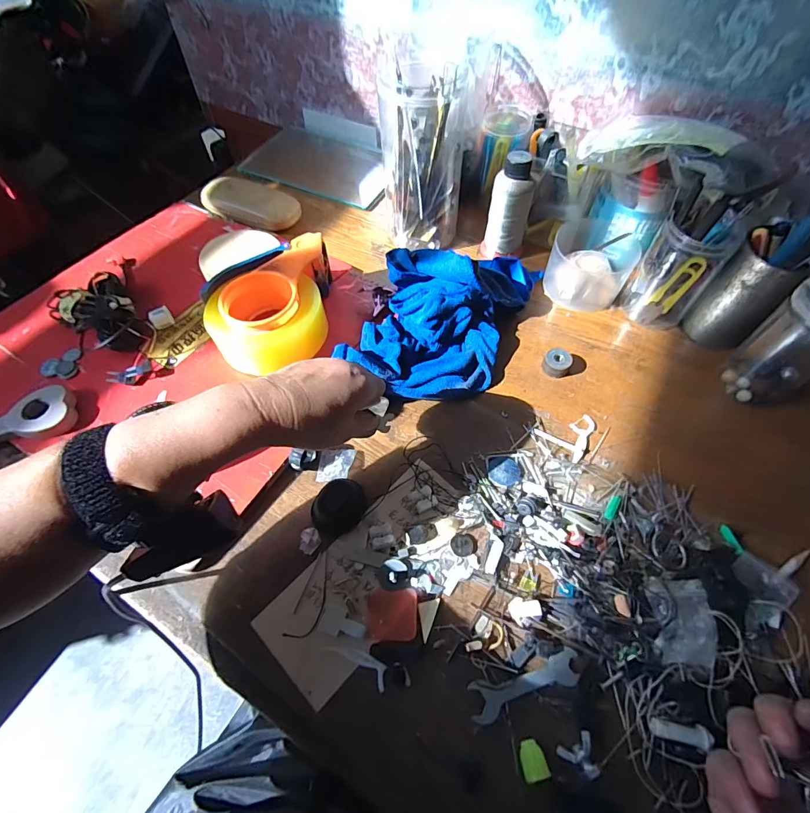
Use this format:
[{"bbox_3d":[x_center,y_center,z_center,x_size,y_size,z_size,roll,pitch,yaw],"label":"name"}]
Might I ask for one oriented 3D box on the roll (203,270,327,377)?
[{"bbox_3d":[-0.144,-0.087,0.437,0.104,0.063,0.111,0,57,0],"label":"roll"}]

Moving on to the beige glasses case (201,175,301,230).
[{"bbox_3d":[-0.227,-0.297,0.589,0.143,0.028,0.053,21,59,13],"label":"beige glasses case"}]

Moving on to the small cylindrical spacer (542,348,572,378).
[{"bbox_3d":[0.168,-0.048,0.451,0.028,0.020,0.025,34,63,20],"label":"small cylindrical spacer"}]

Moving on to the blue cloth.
[{"bbox_3d":[0.043,-0.112,0.455,0.156,0.065,0.257,22,60,14],"label":"blue cloth"}]

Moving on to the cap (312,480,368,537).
[{"bbox_3d":[-0.058,0.088,0.361,0.049,0.013,0.043,-28,61,-17],"label":"cap"}]

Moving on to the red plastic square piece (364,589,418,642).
[{"bbox_3d":[-0.010,0.161,0.315,0.038,0.004,0.036,0,57,0],"label":"red plastic square piece"}]

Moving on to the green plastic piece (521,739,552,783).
[{"bbox_3d":[0.083,0.230,0.265,0.016,0.011,0.020,-11,58,-7],"label":"green plastic piece"}]

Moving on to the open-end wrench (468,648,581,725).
[{"bbox_3d":[0.088,0.199,0.291,0.084,0.005,0.024,-14,58,-9],"label":"open-end wrench"}]

